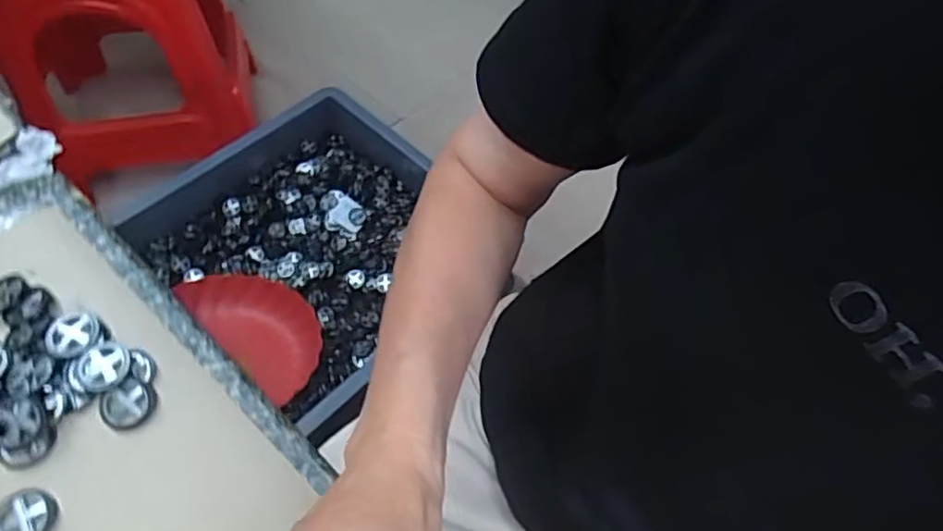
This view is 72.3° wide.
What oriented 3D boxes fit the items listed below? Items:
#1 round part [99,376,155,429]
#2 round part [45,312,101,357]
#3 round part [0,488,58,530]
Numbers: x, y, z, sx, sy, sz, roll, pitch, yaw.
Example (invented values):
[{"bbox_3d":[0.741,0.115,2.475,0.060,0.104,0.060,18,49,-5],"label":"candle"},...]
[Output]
[{"bbox_3d":[-0.186,0.075,0.349,0.026,0.004,0.025,1,75,-5],"label":"round part"},{"bbox_3d":[-0.222,0.038,0.359,0.027,0.009,0.023,-7,58,-9],"label":"round part"},{"bbox_3d":[-0.219,0.123,0.316,0.028,0.008,0.027,2,57,-4],"label":"round part"}]

